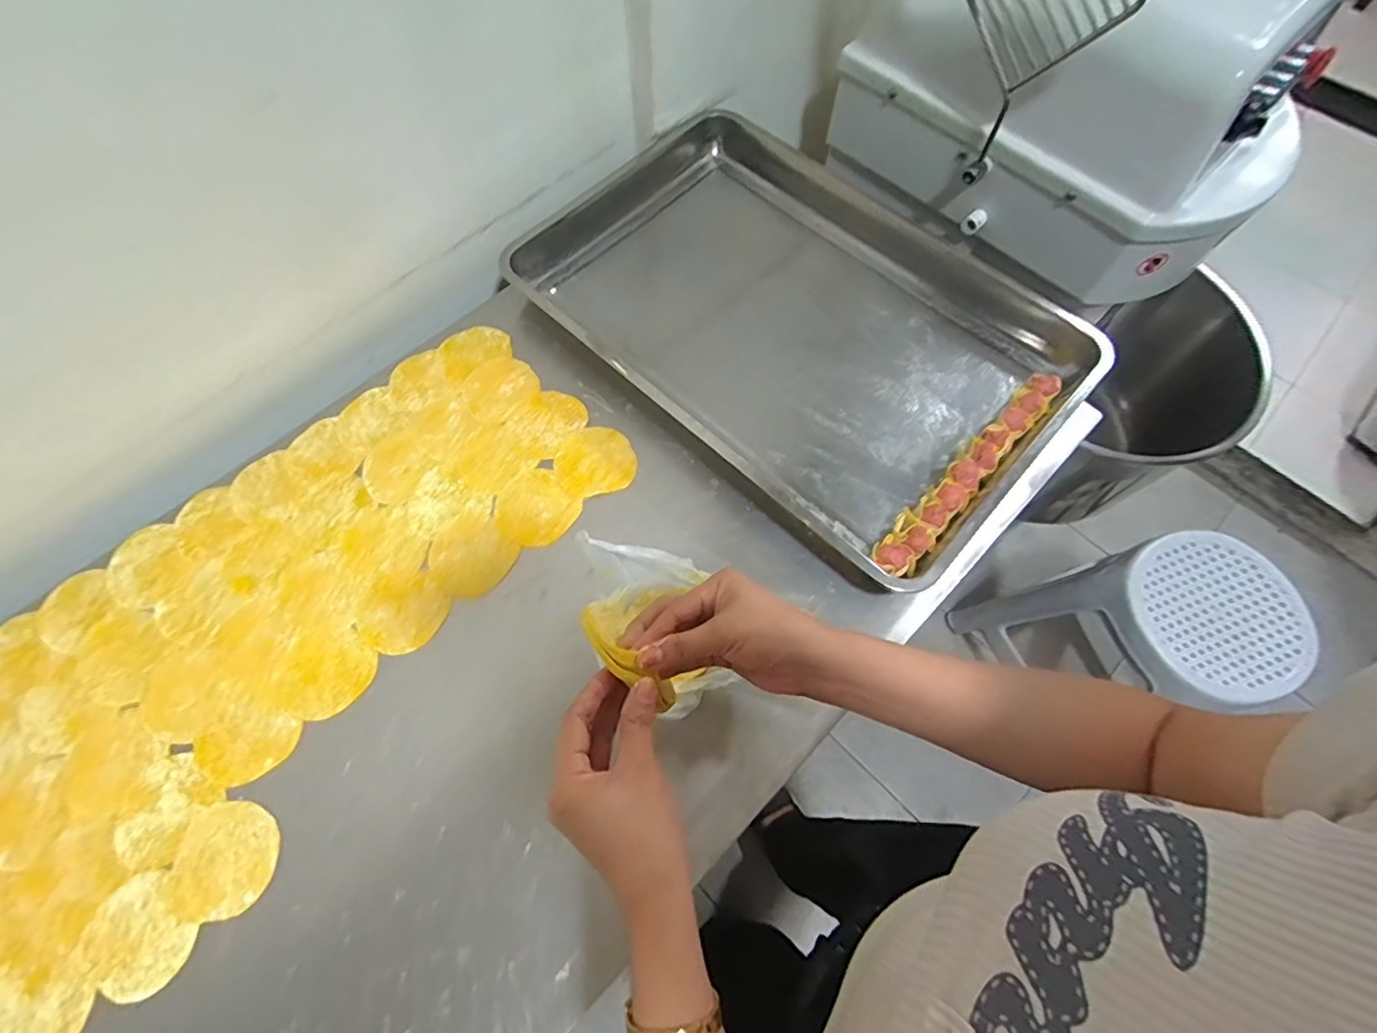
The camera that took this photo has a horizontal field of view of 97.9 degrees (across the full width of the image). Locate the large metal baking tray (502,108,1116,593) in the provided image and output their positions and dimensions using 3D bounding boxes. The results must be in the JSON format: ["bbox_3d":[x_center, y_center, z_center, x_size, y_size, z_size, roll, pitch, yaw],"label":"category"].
[{"bbox_3d":[0.114,-0.237,0.697,0.618,0.053,0.407,41,72,16],"label":"large metal baking tray"}]

